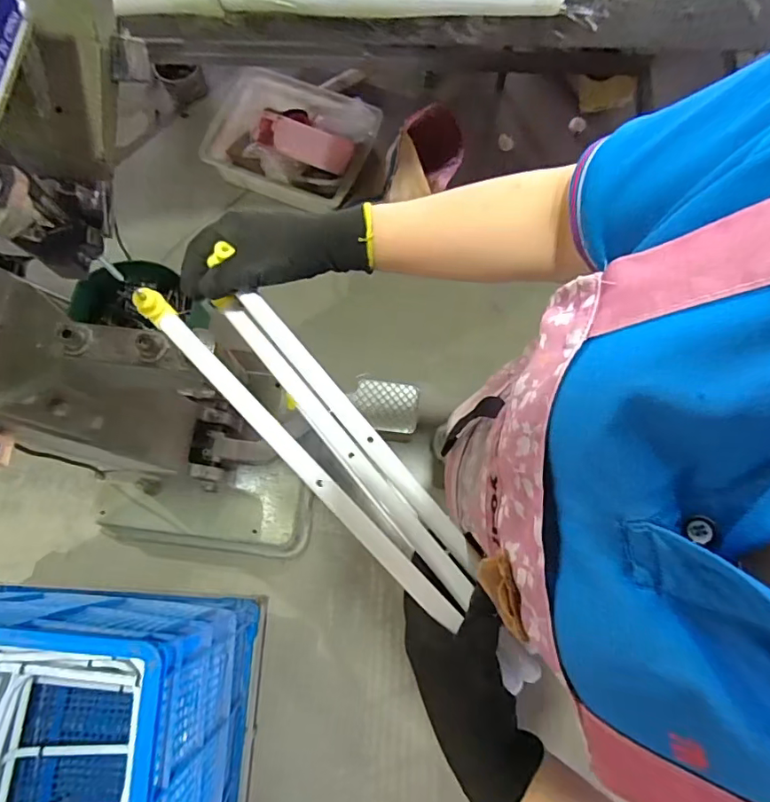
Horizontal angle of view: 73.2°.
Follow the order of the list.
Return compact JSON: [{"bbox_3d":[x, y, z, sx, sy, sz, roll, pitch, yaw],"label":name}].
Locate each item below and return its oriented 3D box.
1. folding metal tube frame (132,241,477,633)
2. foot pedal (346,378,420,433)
[{"bbox_3d":[-0.051,0.025,0.403,0.073,0.060,0.323,-41,80,-9],"label":"folding metal tube frame"},{"bbox_3d":[-0.003,0.010,1.284,0.166,0.024,0.123,8,76,3],"label":"foot pedal"}]

